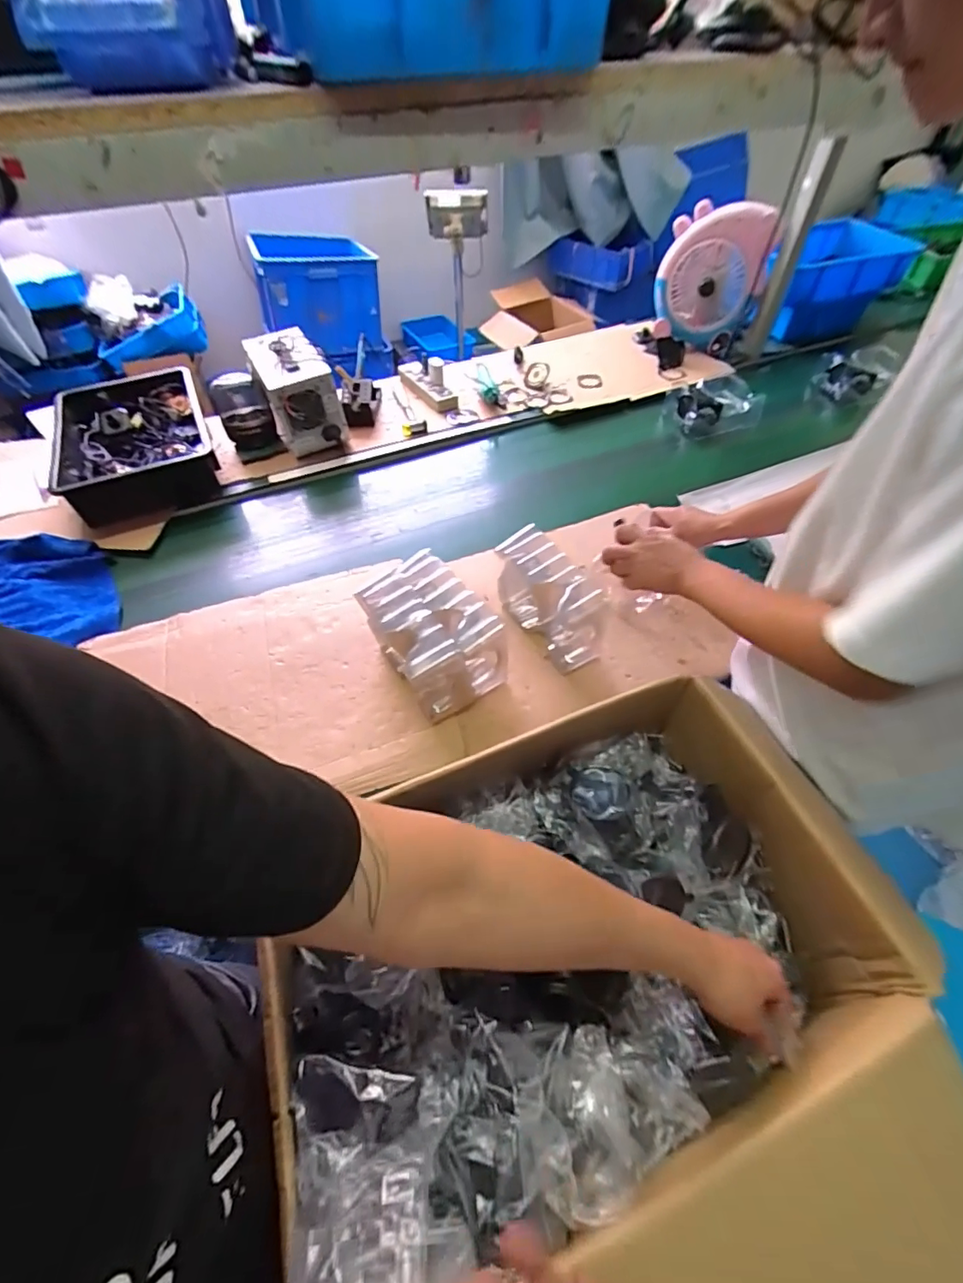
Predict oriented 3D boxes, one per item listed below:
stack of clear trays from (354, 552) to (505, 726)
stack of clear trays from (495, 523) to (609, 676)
[{"bbox_3d":[-0.063,-0.005,0.708,0.134,0.142,0.165,-28,56,-19],"label":"stack of clear trays"},{"bbox_3d":[0.100,-0.057,0.759,0.085,0.148,0.172,-28,56,-19],"label":"stack of clear trays"}]

